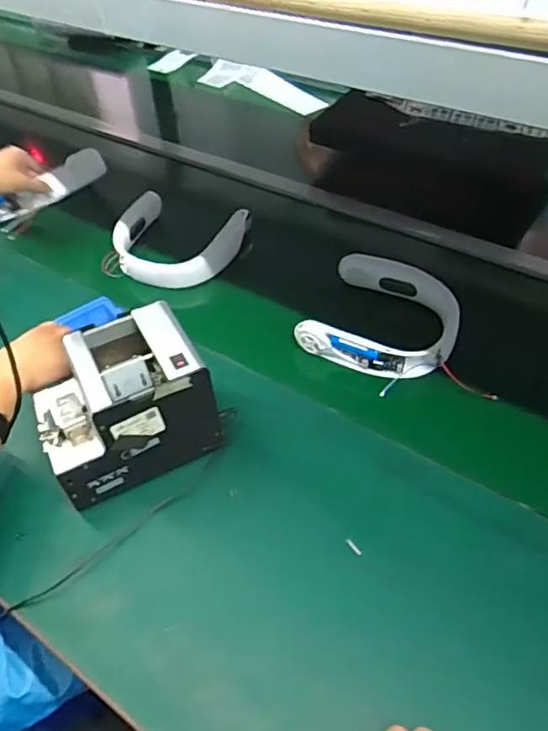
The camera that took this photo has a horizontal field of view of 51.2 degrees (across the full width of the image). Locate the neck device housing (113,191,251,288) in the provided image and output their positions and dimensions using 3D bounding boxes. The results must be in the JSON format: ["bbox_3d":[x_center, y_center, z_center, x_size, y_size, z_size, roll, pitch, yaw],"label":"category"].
[{"bbox_3d":[-0.167,-0.216,0.975,0.225,0.042,0.200,11,49,13],"label":"neck device housing"}]

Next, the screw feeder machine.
[{"bbox_3d":[-0.172,0.047,0.654,0.178,0.153,0.131,-23,50,-17],"label":"screw feeder machine"}]

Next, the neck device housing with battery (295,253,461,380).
[{"bbox_3d":[0.162,-0.071,0.829,0.207,0.053,0.190,20,52,20],"label":"neck device housing with battery"}]

